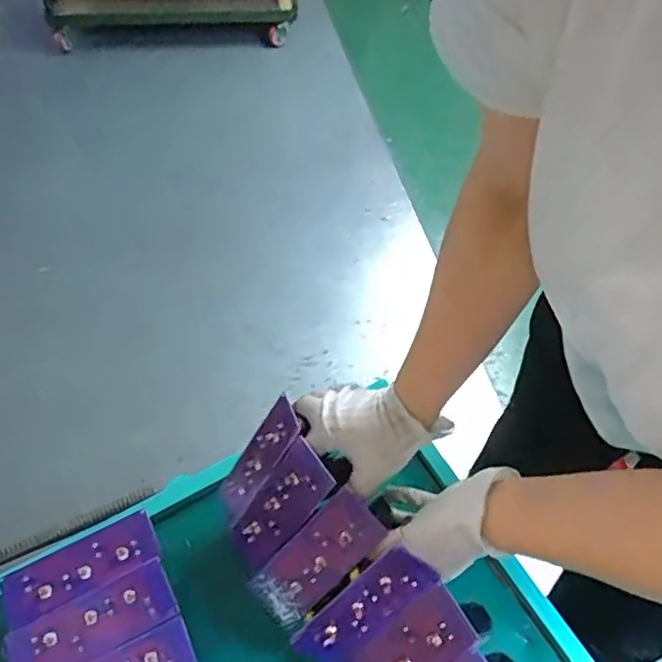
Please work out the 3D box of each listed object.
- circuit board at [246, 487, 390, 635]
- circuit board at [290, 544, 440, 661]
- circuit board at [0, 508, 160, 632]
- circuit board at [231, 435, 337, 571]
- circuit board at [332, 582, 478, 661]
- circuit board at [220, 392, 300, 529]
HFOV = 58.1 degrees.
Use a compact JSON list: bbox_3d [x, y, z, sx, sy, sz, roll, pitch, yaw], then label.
[{"bbox_3d":[-0.016,0.204,0.528,0.057,0.007,0.141,46,106,19],"label":"circuit board"},{"bbox_3d":[0.024,0.238,0.506,0.049,0.137,0.010,41,18,-10],"label":"circuit board"},{"bbox_3d":[-0.231,0.217,0.551,0.134,0.004,0.049,-24,60,-18],"label":"circuit board"},{"bbox_3d":[-0.049,0.161,0.546,0.054,0.132,0.006,49,25,26],"label":"circuit board"},{"bbox_3d":[0.056,0.275,0.502,0.138,0.013,0.055,-46,62,16],"label":"circuit board"},{"bbox_3d":[-0.071,0.124,0.575,0.009,0.125,0.054,19,25,-38],"label":"circuit board"}]

